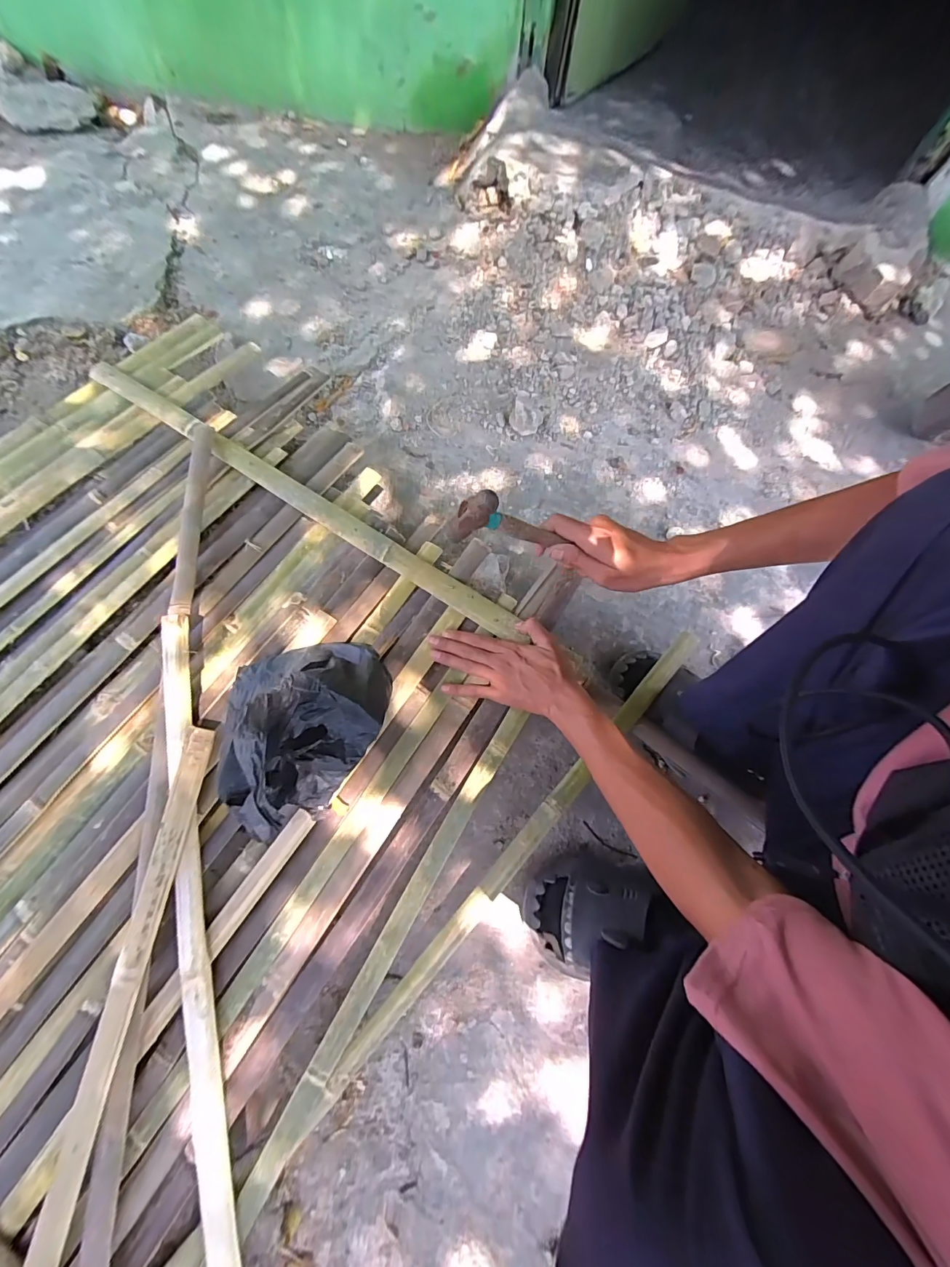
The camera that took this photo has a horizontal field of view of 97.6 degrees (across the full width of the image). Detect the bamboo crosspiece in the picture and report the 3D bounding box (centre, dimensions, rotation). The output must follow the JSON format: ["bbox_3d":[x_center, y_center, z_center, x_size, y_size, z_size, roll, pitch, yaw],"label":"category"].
[{"bbox_3d":[-0.291,-0.227,0.641,0.841,0.021,0.037,33,75,9],"label":"bamboo crosspiece"}]

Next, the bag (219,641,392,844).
[{"bbox_3d":[-0.213,0.089,0.484,0.188,0.142,0.208,38,71,8],"label":"bag"}]

